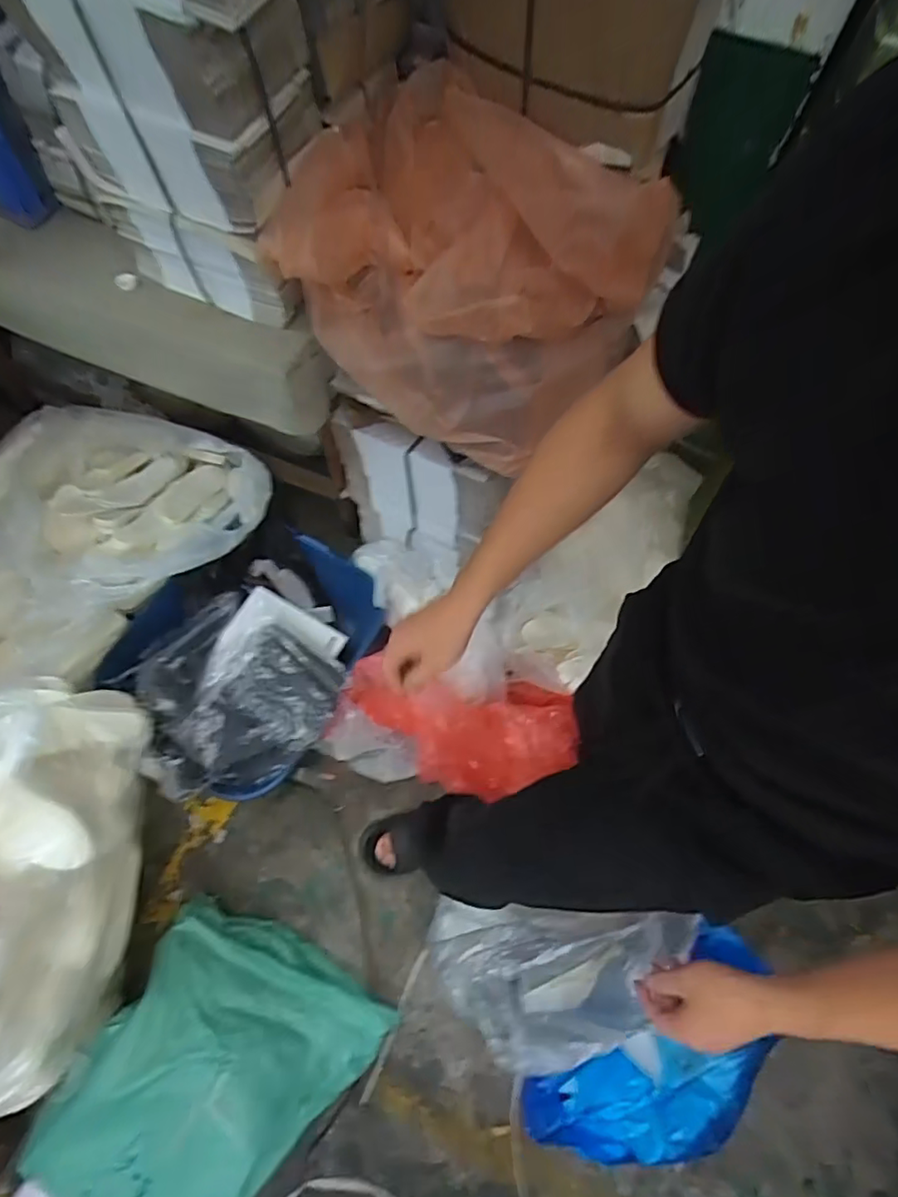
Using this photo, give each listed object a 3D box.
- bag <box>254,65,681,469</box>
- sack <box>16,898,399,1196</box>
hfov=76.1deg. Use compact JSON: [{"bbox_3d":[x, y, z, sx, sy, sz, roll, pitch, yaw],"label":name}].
[{"bbox_3d":[0.022,-0.500,0.934,0.471,0.352,0.320,34,70,12],"label":"bag"},{"bbox_3d":[-0.413,0.876,1.044,0.454,0.210,0.460,28,68,10],"label":"sack"}]

